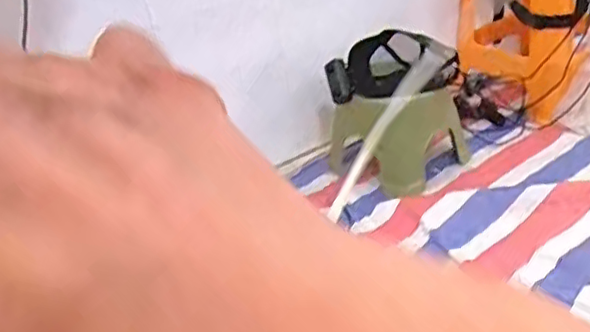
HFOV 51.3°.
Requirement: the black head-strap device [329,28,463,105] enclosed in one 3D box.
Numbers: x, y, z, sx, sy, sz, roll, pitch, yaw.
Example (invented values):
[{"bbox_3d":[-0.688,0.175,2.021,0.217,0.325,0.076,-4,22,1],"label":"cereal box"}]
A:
[{"bbox_3d":[0.242,-0.253,1.543,0.323,0.144,0.074,-8,29,4],"label":"black head-strap device"}]

